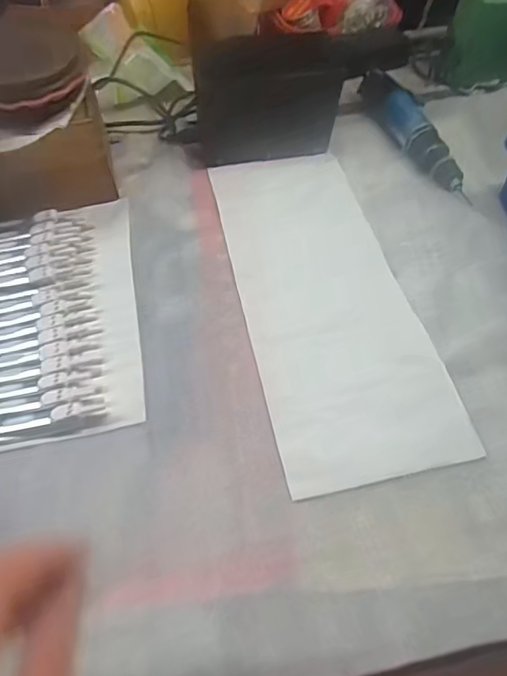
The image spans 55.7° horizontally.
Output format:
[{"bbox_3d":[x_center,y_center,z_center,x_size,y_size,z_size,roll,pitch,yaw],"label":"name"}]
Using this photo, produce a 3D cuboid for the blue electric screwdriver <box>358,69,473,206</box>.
[{"bbox_3d":[0.186,-0.255,0.571,0.049,0.043,0.230,-15,57,-9],"label":"blue electric screwdriver"}]

